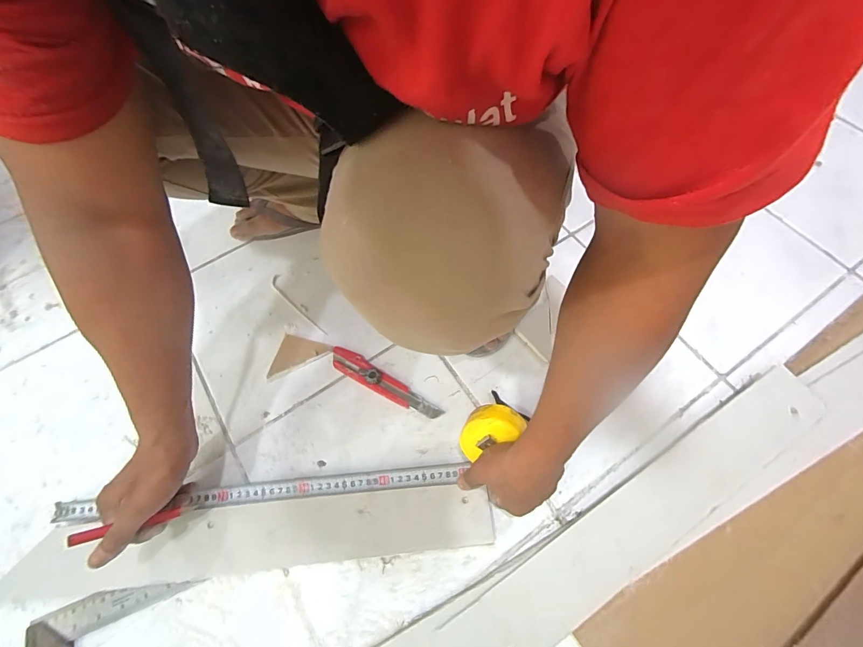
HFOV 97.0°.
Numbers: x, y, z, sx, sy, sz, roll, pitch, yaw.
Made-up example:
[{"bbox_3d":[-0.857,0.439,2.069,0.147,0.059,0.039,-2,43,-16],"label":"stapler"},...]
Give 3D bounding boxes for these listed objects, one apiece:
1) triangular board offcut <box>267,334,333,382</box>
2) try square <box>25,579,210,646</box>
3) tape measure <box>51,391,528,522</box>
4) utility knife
[{"bbox_3d":[-0.188,0.055,0.538,0.073,0.009,0.069,14,66,9],"label":"triangular board offcut"},{"bbox_3d":[-0.349,0.355,0.412,0.176,0.015,0.120,-22,66,-8],"label":"try square"},{"bbox_3d":[-0.161,0.192,0.462,0.549,0.076,0.073,-14,65,5],"label":"tape measure"},{"bbox_3d":[-0.066,0.081,0.526,0.175,0.022,0.032,27,69,14],"label":"utility knife"}]

